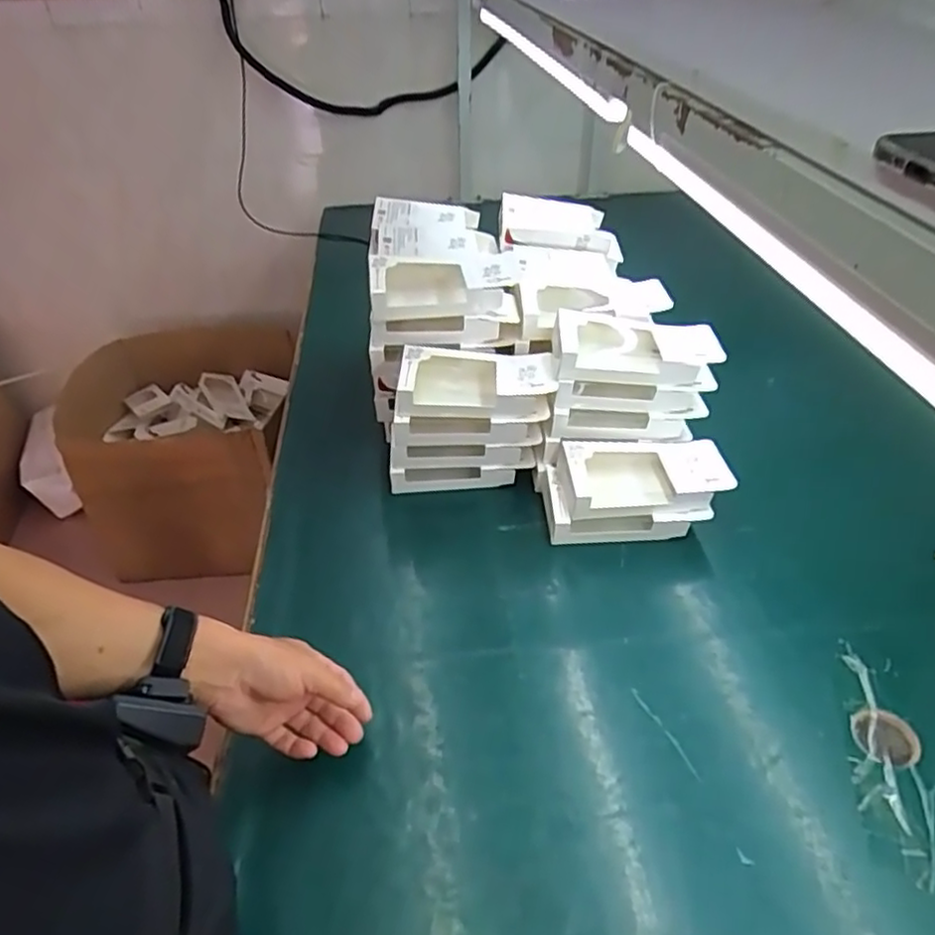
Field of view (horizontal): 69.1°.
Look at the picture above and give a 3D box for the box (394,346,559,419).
[{"bbox_3d":[0.011,-0.106,0.834,0.192,0.044,0.095,1,39,2],"label":"box"}]

